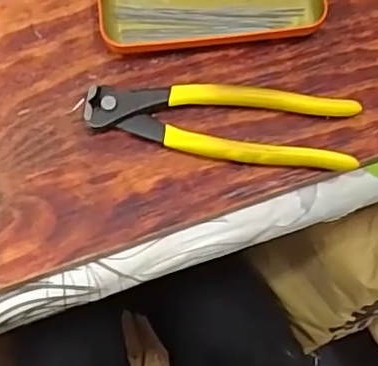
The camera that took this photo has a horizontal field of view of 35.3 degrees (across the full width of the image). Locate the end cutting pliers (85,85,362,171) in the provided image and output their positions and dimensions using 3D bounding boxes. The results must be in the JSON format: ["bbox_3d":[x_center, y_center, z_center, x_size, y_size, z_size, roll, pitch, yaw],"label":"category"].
[{"bbox_3d":[0.020,-0.037,0.368,0.164,0.016,0.050,5,72,1],"label":"end cutting pliers"}]

